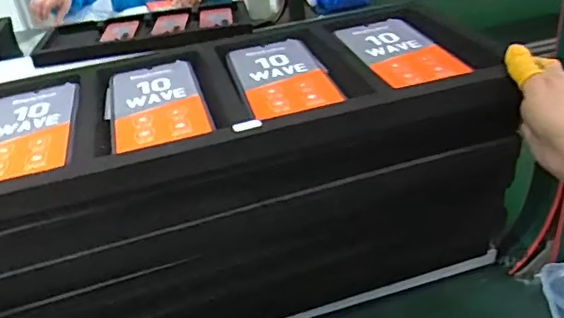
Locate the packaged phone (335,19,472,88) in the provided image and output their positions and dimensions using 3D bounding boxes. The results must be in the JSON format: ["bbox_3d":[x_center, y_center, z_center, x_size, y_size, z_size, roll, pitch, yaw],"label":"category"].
[{"bbox_3d":[0.108,-0.101,0.522,0.075,0.007,0.156,-12,31,-7],"label":"packaged phone"}]

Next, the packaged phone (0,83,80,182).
[{"bbox_3d":[-0.211,-0.024,0.465,0.077,0.008,0.151,-12,31,-8],"label":"packaged phone"}]

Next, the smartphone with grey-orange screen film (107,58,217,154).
[{"bbox_3d":[-0.109,-0.049,0.484,0.082,0.007,0.156,-13,32,-10],"label":"smartphone with grey-orange screen film"}]

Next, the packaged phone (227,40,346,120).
[{"bbox_3d":[0.001,-0.076,0.509,0.079,0.010,0.148,-13,31,-9],"label":"packaged phone"}]

